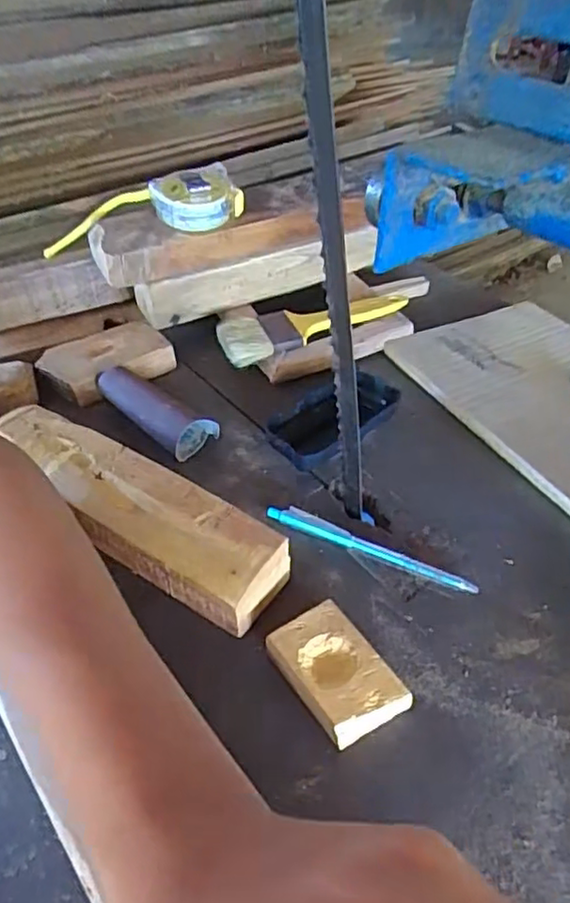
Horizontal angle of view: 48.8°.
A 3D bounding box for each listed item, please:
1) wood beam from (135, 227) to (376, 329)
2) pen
[{"bbox_3d":[-0.015,-0.162,0.581,0.243,0.049,0.045,-12,43,-14],"label":"wood beam"},{"bbox_3d":[0.053,0.060,0.403,0.138,0.016,0.012,15,44,22],"label":"pen"}]

